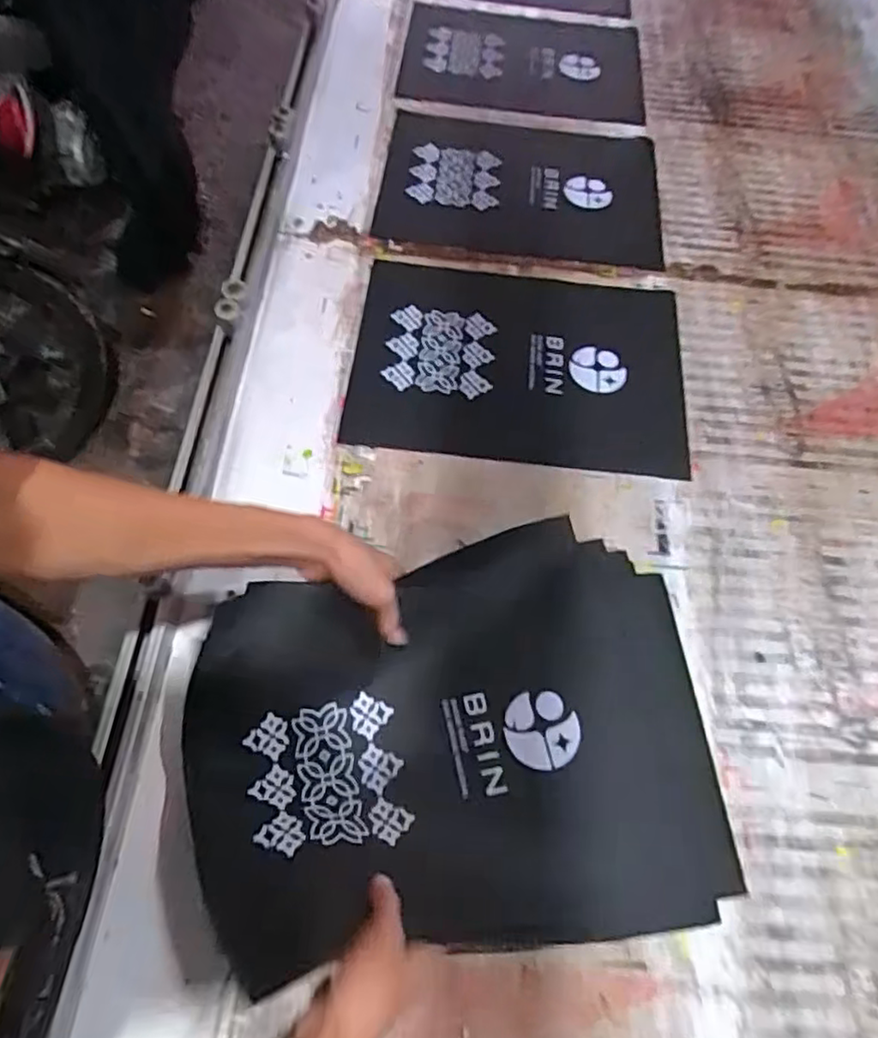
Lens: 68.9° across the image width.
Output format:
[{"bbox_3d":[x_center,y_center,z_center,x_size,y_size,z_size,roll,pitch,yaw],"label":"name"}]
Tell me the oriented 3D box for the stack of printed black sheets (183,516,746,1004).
[{"bbox_3d":[0.015,0.199,0.587,0.487,0.093,0.365,-5,63,-6],"label":"stack of printed black sheets"}]

